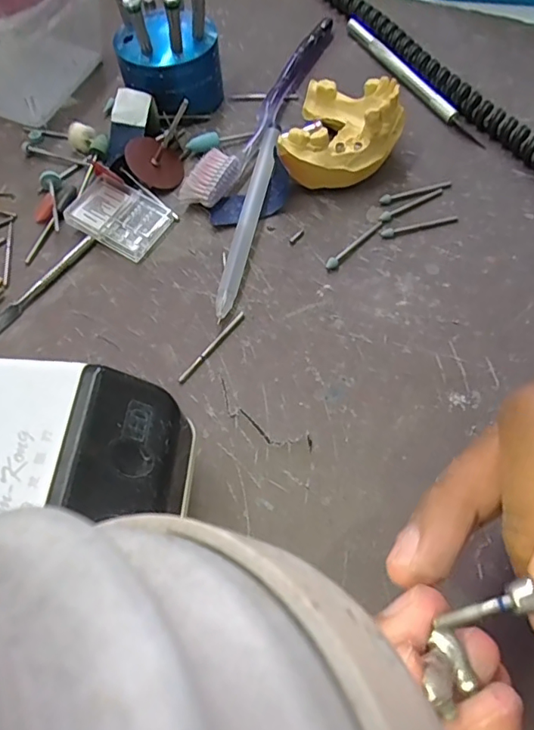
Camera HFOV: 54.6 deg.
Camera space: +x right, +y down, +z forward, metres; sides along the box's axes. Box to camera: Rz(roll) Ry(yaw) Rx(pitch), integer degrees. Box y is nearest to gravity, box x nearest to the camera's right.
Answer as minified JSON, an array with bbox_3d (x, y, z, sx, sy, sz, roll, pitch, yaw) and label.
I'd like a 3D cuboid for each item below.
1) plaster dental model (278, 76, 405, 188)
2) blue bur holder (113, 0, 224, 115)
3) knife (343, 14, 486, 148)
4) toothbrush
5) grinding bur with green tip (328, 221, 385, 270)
[{"bbox_3d":[0.043,-0.127,0.277,0.058,0.037,0.071,13,62,9],"label":"plaster dental model"},{"bbox_3d":[-0.056,-0.182,0.292,0.058,0.070,0.050,-6,60,-2],"label":"blue bur holder"},{"bbox_3d":[0.088,-0.180,0.323,0.008,0.009,0.135,-25,63,-12],"label":"knife"},{"bbox_3d":[0.006,-0.156,0.308,0.019,0.013,0.185,24,64,14],"label":"toothbrush"},{"bbox_3d":[0.044,-0.061,0.259,0.005,0.005,0.042,38,68,20],"label":"grinding bur with green tip"}]

